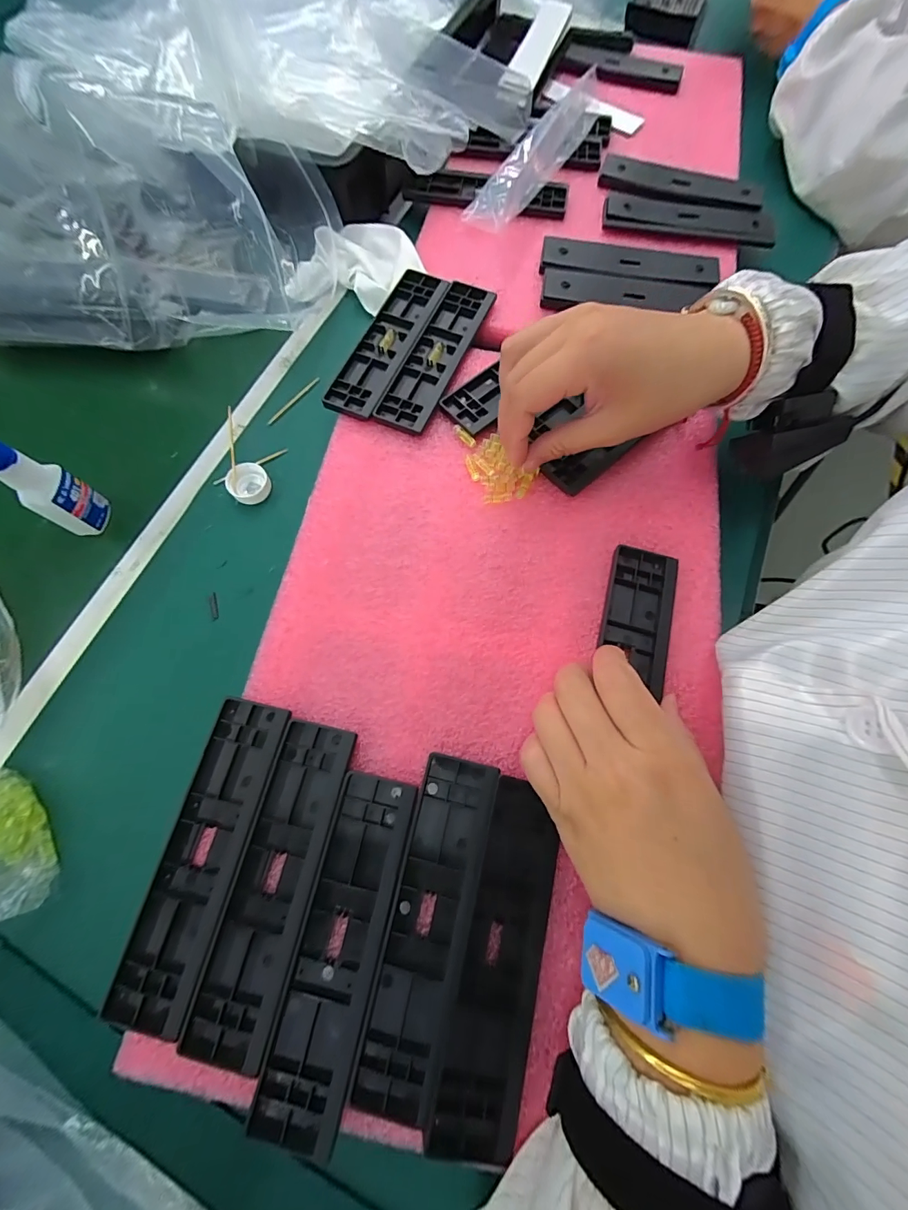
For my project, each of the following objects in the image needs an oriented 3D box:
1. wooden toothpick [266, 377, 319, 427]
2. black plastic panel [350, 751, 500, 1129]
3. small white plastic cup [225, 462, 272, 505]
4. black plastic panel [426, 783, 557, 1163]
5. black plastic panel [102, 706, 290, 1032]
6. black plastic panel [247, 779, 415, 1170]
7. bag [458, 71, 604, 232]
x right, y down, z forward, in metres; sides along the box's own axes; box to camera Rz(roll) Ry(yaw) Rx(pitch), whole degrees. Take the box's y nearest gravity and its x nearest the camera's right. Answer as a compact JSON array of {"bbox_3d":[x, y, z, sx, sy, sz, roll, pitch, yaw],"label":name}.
[{"bbox_3d":[-0.138,-0.176,0.353,0.005,0.004,0.062,35,76,12],"label":"wooden toothpick"},{"bbox_3d":[-0.013,0.164,0.215,0.039,0.007,0.158,12,72,5],"label":"black plastic panel"},{"bbox_3d":[-0.161,-0.096,0.321,0.031,0.013,0.030,0,72,1],"label":"small white plastic cup"},{"bbox_3d":[0.026,0.176,0.208,0.043,0.010,0.156,14,73,6],"label":"black plastic panel"},{"bbox_3d":[-0.137,0.134,0.227,0.042,0.006,0.157,12,72,5],"label":"black plastic panel"},{"bbox_3d":[-0.059,0.175,0.212,0.041,0.004,0.158,12,72,5],"label":"black plastic panel"},{"bbox_3d":[0.088,-0.455,0.411,0.051,0.024,0.248,32,75,11],"label":"bag"}]

